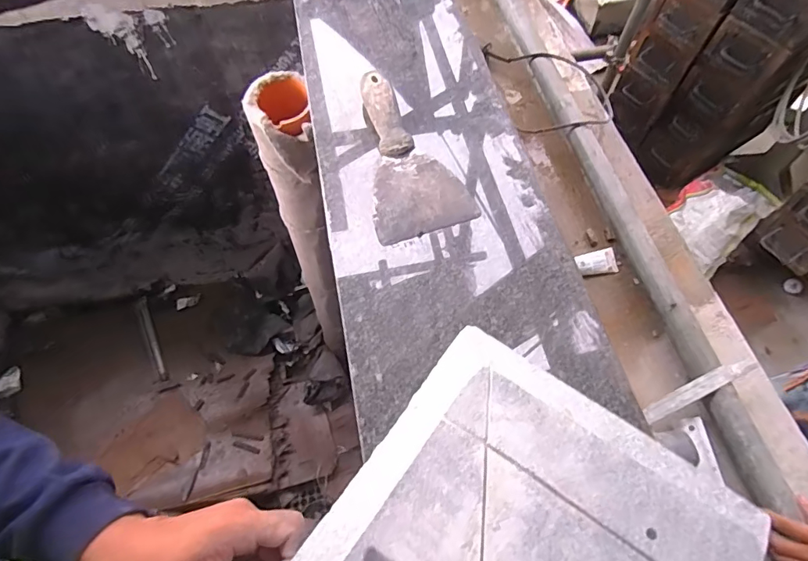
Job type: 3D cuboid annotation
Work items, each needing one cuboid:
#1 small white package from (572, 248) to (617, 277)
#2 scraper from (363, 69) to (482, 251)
[{"bbox_3d":[0.352,-0.031,0.856,0.080,0.010,0.045,-12,82,-12],"label":"small white package"},{"bbox_3d":[-0.006,-0.124,0.445,0.090,0.024,0.181,-18,62,-10],"label":"scraper"}]

